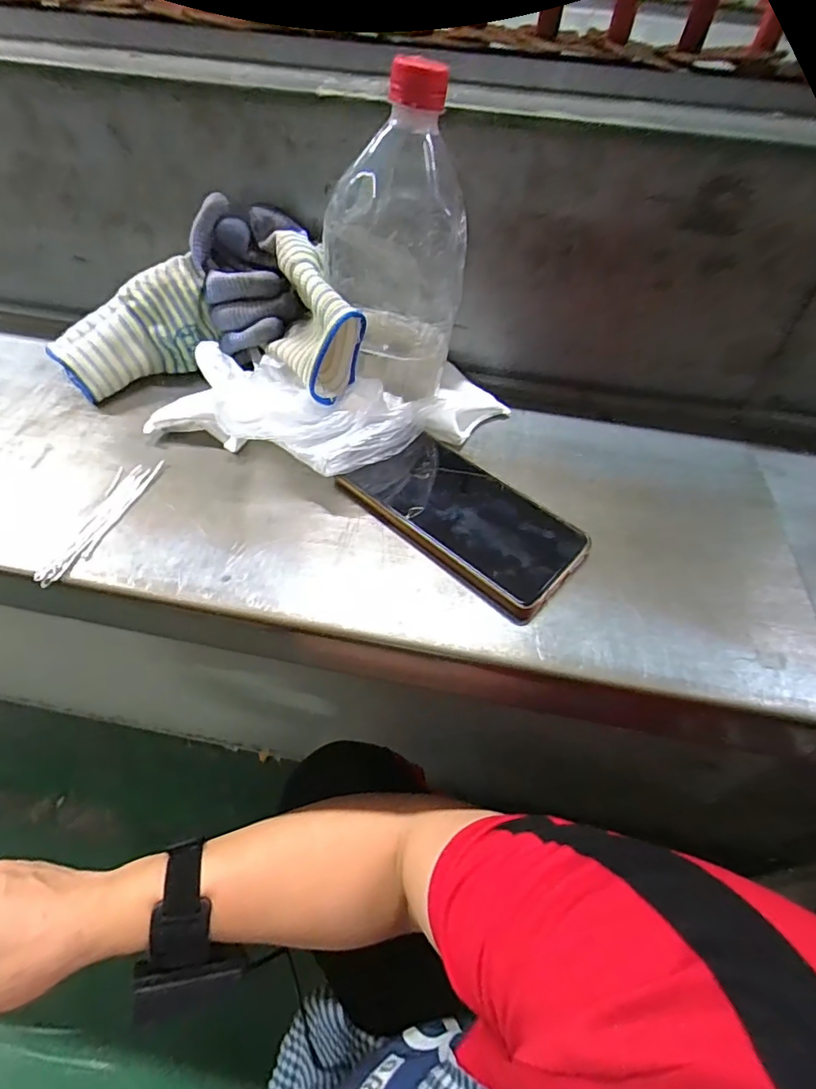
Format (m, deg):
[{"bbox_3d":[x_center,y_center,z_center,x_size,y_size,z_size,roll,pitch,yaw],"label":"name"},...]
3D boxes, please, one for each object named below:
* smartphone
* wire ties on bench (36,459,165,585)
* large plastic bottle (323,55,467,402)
[{"bbox_3d":[0.033,-0.023,0.344,0.162,0.016,0.078,37,56,24],"label":"smartphone"},{"bbox_3d":[-0.196,-0.018,0.334,0.026,0.004,0.105,11,49,5],"label":"wire ties on bench"},{"bbox_3d":[-0.009,-0.186,0.346,0.084,0.194,0.069,0,49,-5],"label":"large plastic bottle"}]

